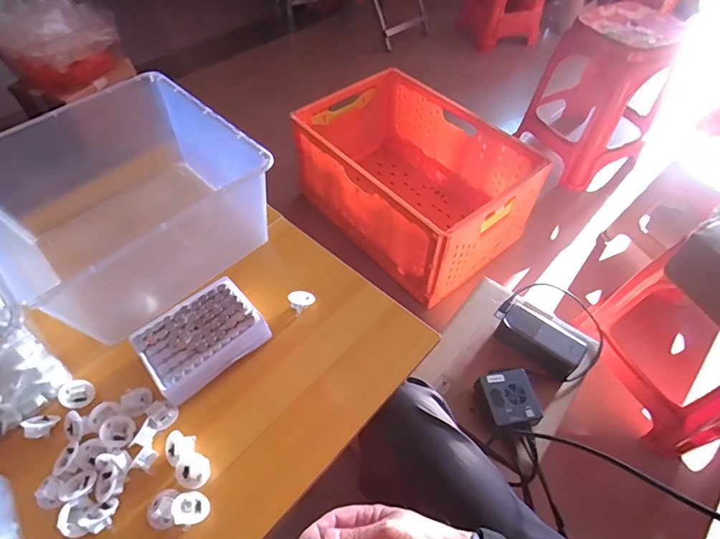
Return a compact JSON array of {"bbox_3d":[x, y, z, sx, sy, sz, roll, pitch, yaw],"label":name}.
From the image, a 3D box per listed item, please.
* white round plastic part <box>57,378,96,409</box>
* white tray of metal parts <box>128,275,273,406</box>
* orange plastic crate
[{"bbox_3d":[-0.315,0.139,0.462,0.034,0.009,0.034,22,36,-17],"label":"white round plastic part"},{"bbox_3d":[-0.185,0.080,0.493,0.132,0.037,0.101,-35,61,-23],"label":"white tray of metal parts"},{"bbox_3d":[0.128,-0.269,1.184,0.381,0.334,0.627,-35,61,-23],"label":"orange plastic crate"}]

